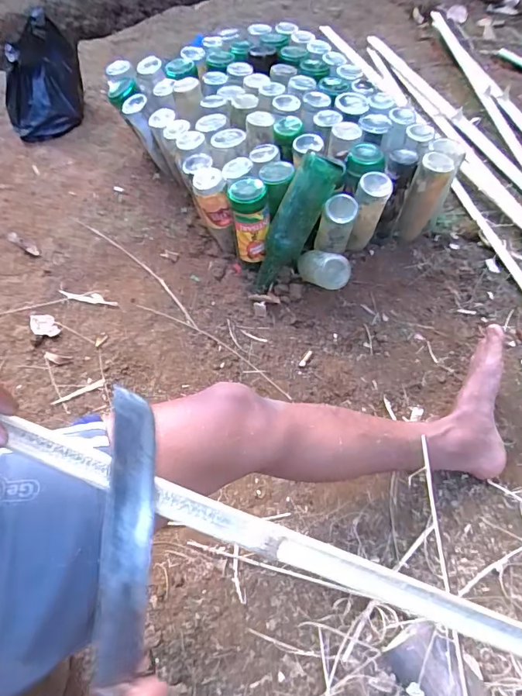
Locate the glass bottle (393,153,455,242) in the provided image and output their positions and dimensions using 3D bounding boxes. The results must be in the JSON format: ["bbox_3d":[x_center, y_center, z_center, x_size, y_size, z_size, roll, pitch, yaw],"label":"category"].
[{"bbox_3d":[0.320,-0.289,0.878,0.062,0.167,0.068,31,65,17],"label":"glass bottle"}]

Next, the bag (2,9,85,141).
[{"bbox_3d":[-0.599,-0.728,1.204,0.239,0.222,0.189,-21,62,-11],"label":"bag"}]

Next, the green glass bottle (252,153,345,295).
[{"bbox_3d":[0.058,-0.219,0.824,0.073,0.267,0.075,45,35,24],"label":"green glass bottle"}]

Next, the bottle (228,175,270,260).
[{"bbox_3d":[-0.020,-0.236,0.832,0.068,0.146,0.065,-3,60,-1],"label":"bottle"}]

